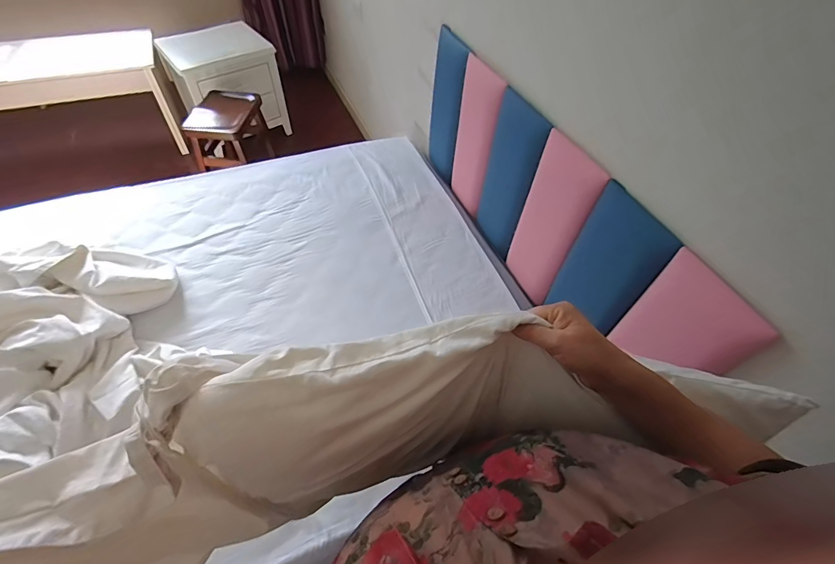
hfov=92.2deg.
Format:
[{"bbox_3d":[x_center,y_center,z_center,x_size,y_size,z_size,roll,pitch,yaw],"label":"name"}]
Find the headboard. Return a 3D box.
[{"bbox_3d":[0.304,-0.214,1.129,0.091,0.462,1.166,-14,55,-16],"label":"headboard"}]

